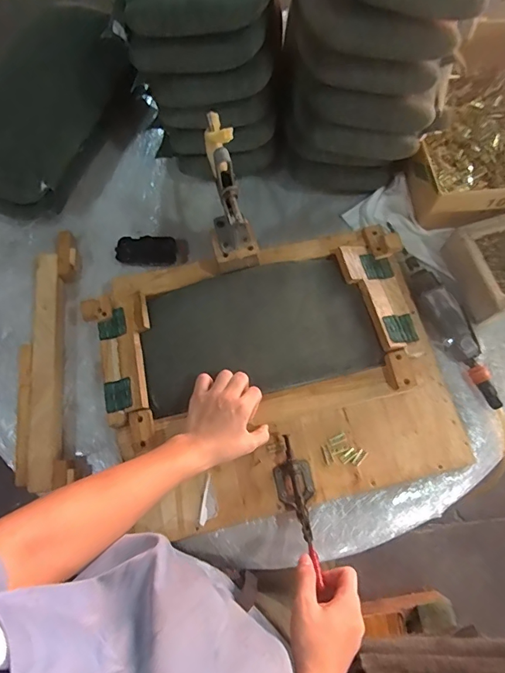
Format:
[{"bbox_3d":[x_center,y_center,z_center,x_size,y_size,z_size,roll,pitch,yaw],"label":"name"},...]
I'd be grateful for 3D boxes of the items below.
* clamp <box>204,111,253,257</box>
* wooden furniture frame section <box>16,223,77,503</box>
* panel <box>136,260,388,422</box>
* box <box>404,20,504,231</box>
[{"bbox_3d":[-0.031,-0.182,0.570,0.049,0.189,0.107,-8,72,-1],"label":"clamp"},{"bbox_3d":[-0.342,0.030,0.702,0.084,0.032,0.414,-7,72,-1],"label":"wooden furniture frame section"},{"bbox_3d":[0.006,-0.013,0.672,0.358,0.020,0.200,-11,72,-2],"label":"panel"},{"bbox_3d":[0.427,-0.397,0.774,0.310,0.104,0.382,-8,72,-1],"label":"box"}]

